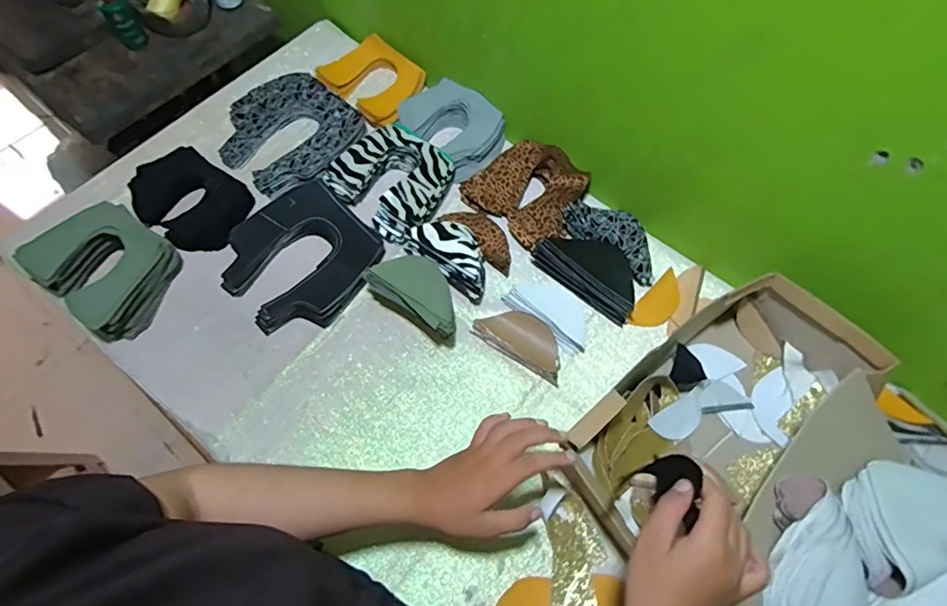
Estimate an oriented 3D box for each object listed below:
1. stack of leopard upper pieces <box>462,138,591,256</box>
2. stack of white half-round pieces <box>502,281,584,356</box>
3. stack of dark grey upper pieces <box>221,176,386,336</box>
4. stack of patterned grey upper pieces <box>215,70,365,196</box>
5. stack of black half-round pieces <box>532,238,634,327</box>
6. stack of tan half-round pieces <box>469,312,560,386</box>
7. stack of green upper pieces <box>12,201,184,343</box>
[{"bbox_3d":[0.080,-0.168,0.729,0.155,0.038,0.139,41,71,16],"label":"stack of leopard upper pieces"},{"bbox_3d":[0.104,0.009,0.671,0.118,0.020,0.068,36,69,14],"label":"stack of white half-round pieces"},{"bbox_3d":[-0.233,-0.062,0.685,0.181,0.044,0.189,43,71,16],"label":"stack of dark grey upper pieces"},{"bbox_3d":[-0.281,-0.261,0.777,0.191,0.025,0.186,-38,72,-17],"label":"stack of patterned grey upper pieces"},{"bbox_3d":[0.158,-0.046,0.678,0.147,0.033,0.074,39,70,15],"label":"stack of black half-round pieces"},{"bbox_3d":[0.063,0.045,0.653,0.122,0.016,0.060,32,68,12],"label":"stack of tan half-round pieces"},{"bbox_3d":[-0.475,-0.048,0.665,0.168,0.057,0.136,35,69,13],"label":"stack of green upper pieces"}]

